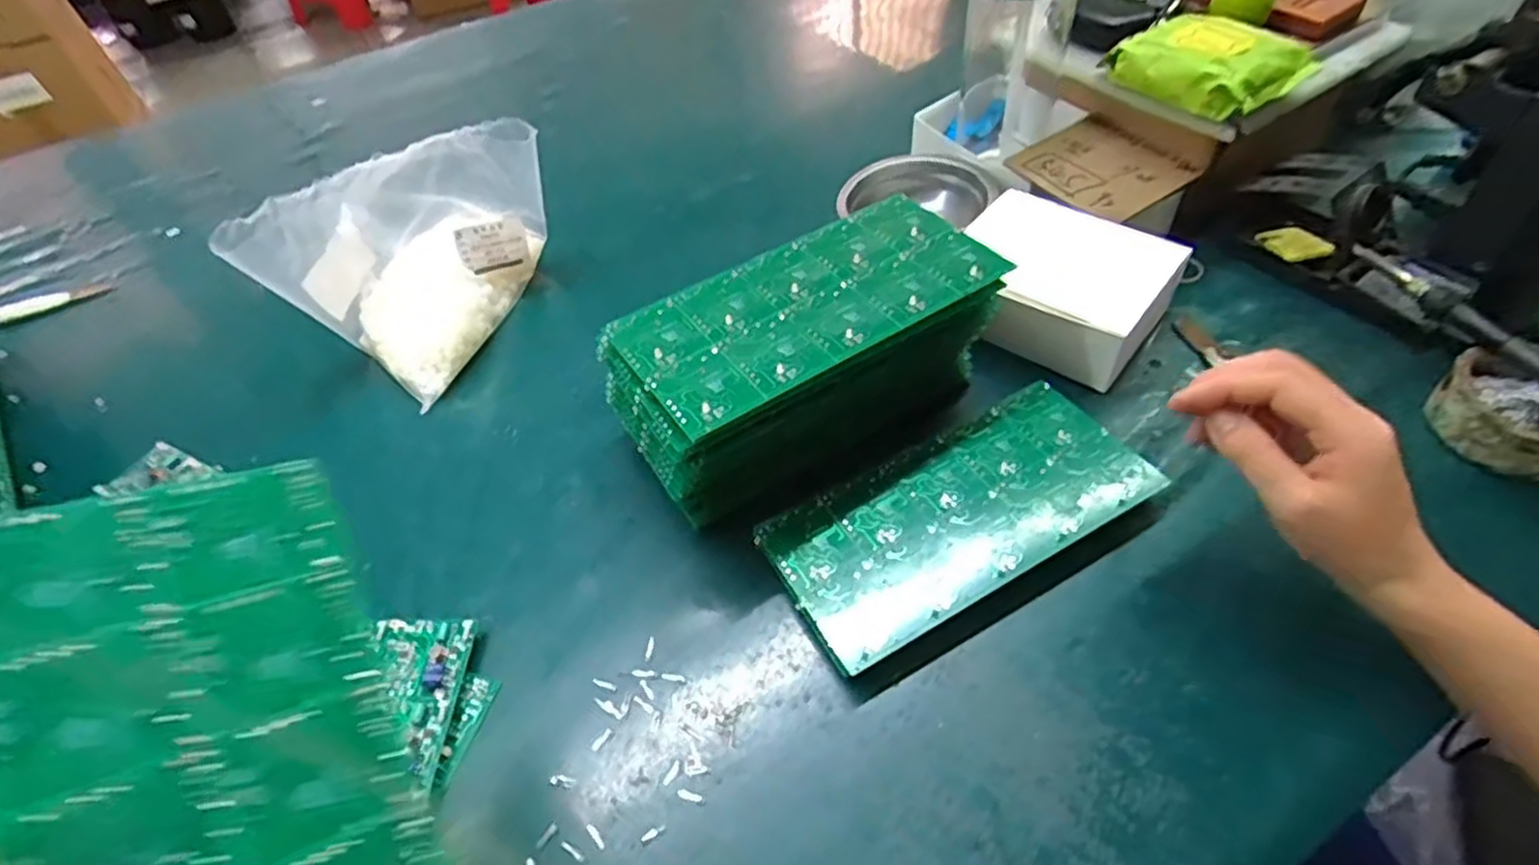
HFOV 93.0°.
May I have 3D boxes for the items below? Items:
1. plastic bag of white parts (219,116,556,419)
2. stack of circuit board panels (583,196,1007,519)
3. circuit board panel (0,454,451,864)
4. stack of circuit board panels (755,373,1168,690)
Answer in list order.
[{"bbox_3d":[-0.267,-0.137,0.561,0.112,0.137,0.199,19,54,22],"label":"plastic bag of white parts"},{"bbox_3d":[0.025,-0.041,0.462,0.222,0.113,0.104,-30,52,-19],"label":"stack of circuit board panels"},{"bbox_3d":[-0.171,0.120,0.232,0.106,0.005,0.224,-15,74,-45],"label":"circuit board panel"},{"bbox_3d":[0.118,0.052,0.434,0.223,0.023,0.111,-25,51,-15],"label":"stack of circuit board panels"}]

